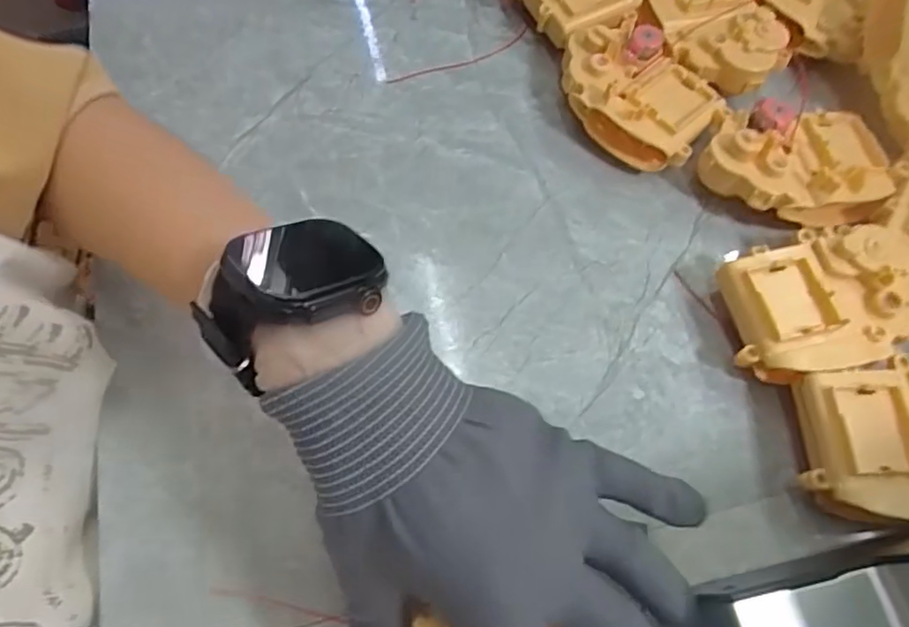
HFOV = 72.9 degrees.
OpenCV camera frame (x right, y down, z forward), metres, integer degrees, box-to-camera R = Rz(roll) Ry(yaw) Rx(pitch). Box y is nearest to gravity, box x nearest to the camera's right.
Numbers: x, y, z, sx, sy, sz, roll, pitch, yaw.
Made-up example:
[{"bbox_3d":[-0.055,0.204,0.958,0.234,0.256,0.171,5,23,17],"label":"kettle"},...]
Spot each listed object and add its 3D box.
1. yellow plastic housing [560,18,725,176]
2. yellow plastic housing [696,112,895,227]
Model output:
[{"bbox_3d":[0.108,-0.133,0.374,0.072,0.039,0.104,-38,71,-17],"label":"yellow plastic housing"},{"bbox_3d":[0.191,-0.083,0.354,0.102,0.041,0.071,-1,65,-1],"label":"yellow plastic housing"}]

